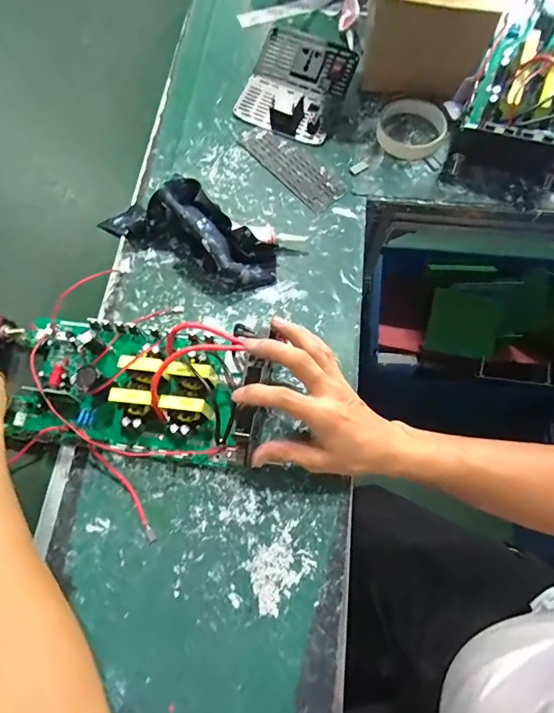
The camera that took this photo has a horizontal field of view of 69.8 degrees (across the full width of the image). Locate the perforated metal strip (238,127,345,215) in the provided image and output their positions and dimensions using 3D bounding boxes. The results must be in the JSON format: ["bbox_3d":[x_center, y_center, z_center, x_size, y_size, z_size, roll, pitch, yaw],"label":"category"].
[{"bbox_3d":[0.016,-0.244,0.508,0.053,0.004,0.152,-43,76,-14],"label":"perforated metal strip"}]

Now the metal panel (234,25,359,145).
[{"bbox_3d":[0.026,-0.367,0.536,0.128,0.036,0.143,23,72,8],"label":"metal panel"}]

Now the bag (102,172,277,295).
[{"bbox_3d":[-0.102,-0.143,0.443,0.214,0.069,0.081,28,73,10],"label":"bag"}]

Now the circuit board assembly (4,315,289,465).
[{"bbox_3d":[-0.141,0.026,0.388,0.260,0.063,0.145,3,70,1],"label":"circuit board assembly"}]

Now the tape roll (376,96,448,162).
[{"bbox_3d":[0.171,-0.293,0.509,0.085,0.020,0.092,0,70,0],"label":"tape roll"}]

